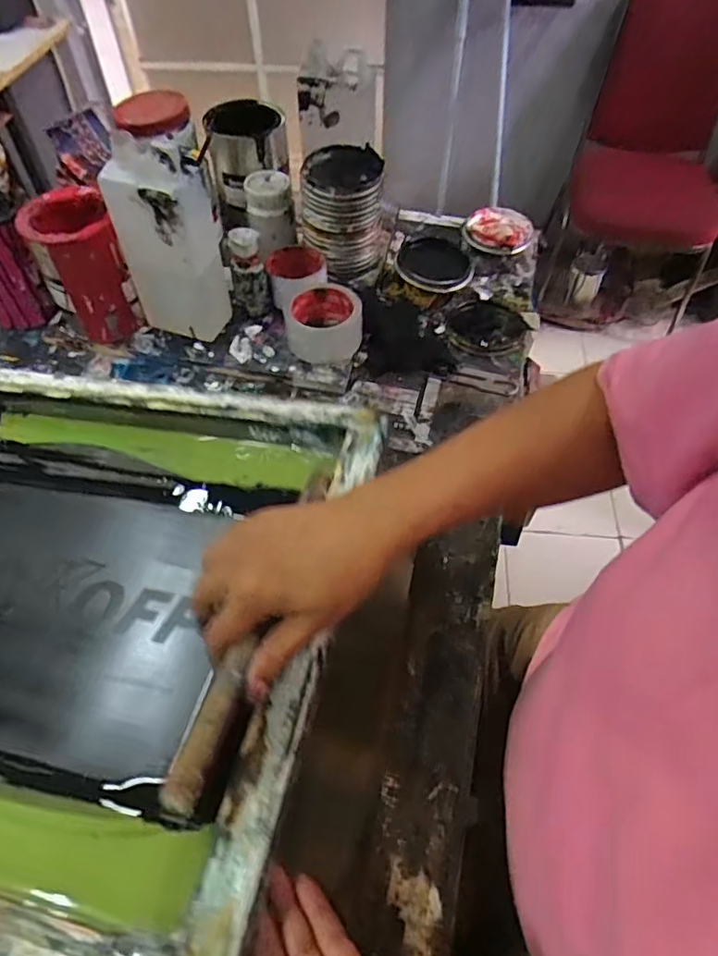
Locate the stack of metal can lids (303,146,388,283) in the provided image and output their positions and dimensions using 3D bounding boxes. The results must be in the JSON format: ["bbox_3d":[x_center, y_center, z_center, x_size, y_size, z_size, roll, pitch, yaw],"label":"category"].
[{"bbox_3d":[-0.020,-0.354,0.765,0.110,0.133,0.111,2,56,0],"label":"stack of metal can lids"}]

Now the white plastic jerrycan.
[{"bbox_3d":[-0.214,-0.265,0.661,0.100,0.216,0.064,10,56,7],"label":"white plastic jerrycan"}]

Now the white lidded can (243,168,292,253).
[{"bbox_3d":[-0.122,-0.362,0.773,0.063,0.071,0.062,-33,61,-21],"label":"white lidded can"}]

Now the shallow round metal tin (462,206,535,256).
[{"bbox_3d":[0.210,-0.374,0.868,0.095,0.018,0.099,0,55,0],"label":"shallow round metal tin"}]

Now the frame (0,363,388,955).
[{"bbox_3d":[-0.291,0.094,0.501,0.551,0.052,0.452,8,55,12],"label":"frame"}]

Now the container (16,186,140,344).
[{"bbox_3d":[-0.328,-0.251,0.686,0.090,0.135,0.114,-23,58,-15],"label":"container"}]

